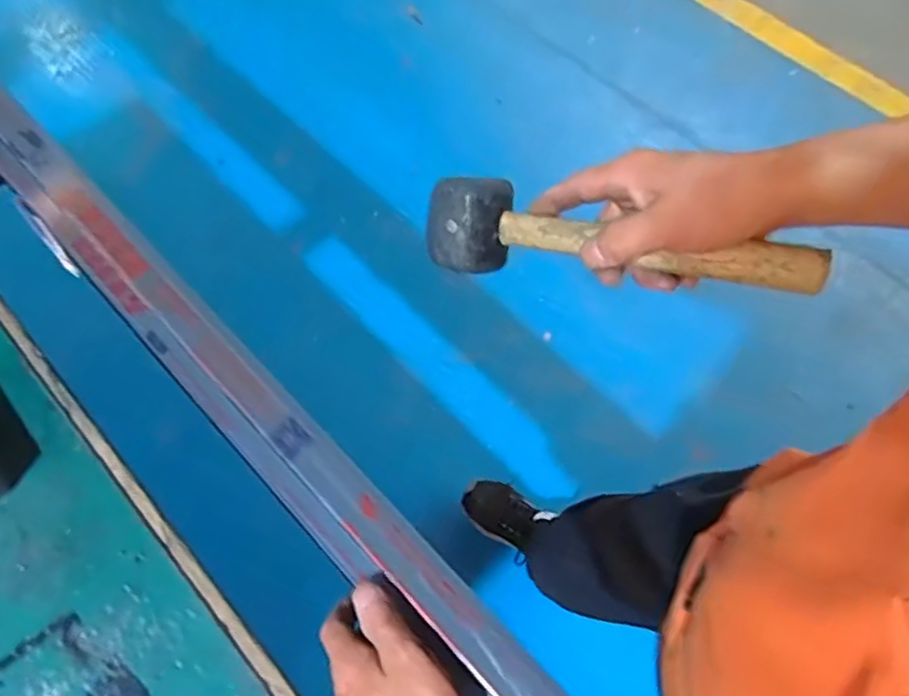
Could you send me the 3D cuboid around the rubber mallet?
[{"bbox_3d":[0.099,-0.067,0.437,0.252,0.049,0.056,15,64,23],"label":"rubber mallet"}]

